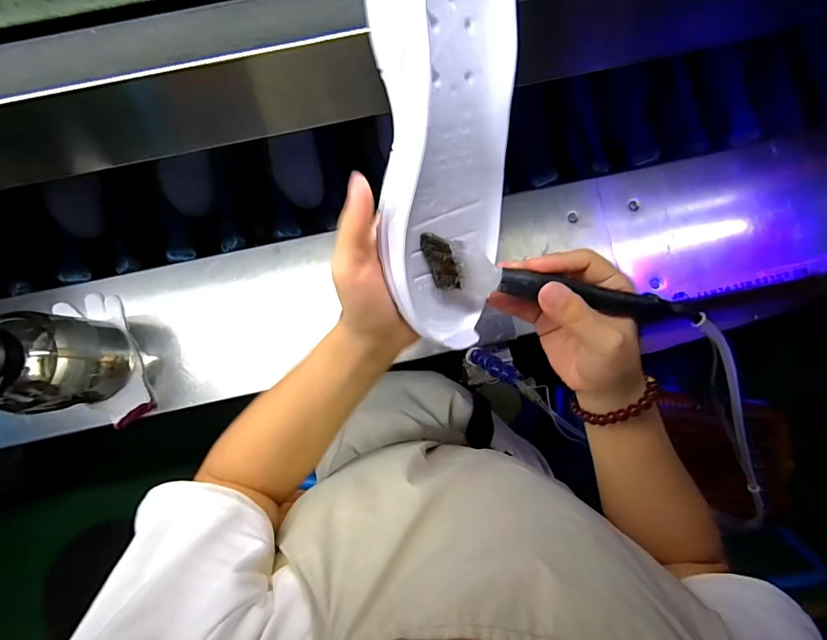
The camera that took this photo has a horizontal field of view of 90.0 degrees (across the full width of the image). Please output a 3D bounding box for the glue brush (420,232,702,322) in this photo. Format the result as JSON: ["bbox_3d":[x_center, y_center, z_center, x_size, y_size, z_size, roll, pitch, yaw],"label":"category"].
[{"bbox_3d":[0.092,-0.020,0.269,0.179,0.039,0.025,11,84,-4],"label":"glue brush"}]

